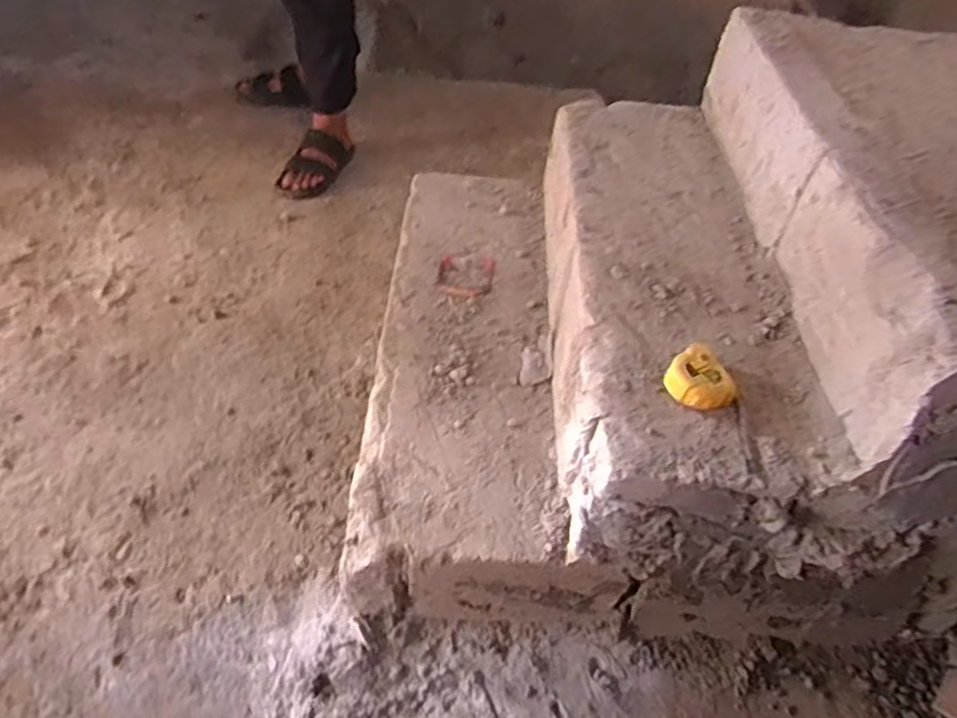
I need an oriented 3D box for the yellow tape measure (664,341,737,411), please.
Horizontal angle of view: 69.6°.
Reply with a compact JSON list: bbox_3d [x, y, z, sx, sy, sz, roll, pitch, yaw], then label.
[{"bbox_3d":[0.229,0.023,0.725,0.063,0.034,0.069,-12,48,-18],"label":"yellow tape measure"}]

